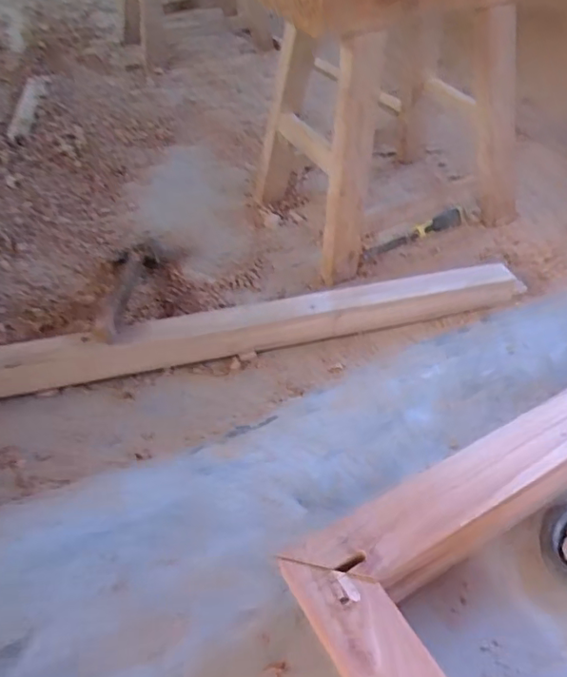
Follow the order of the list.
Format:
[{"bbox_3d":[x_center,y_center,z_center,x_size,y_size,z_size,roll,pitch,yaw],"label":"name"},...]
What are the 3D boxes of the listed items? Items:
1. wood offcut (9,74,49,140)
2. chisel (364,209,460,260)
[{"bbox_3d":[-0.681,-0.626,1.543,0.060,0.028,0.376,-8,46,-6],"label":"wood offcut"},{"bbox_3d":[0.261,-0.216,1.171,0.243,0.027,0.035,-23,49,-20],"label":"chisel"}]

